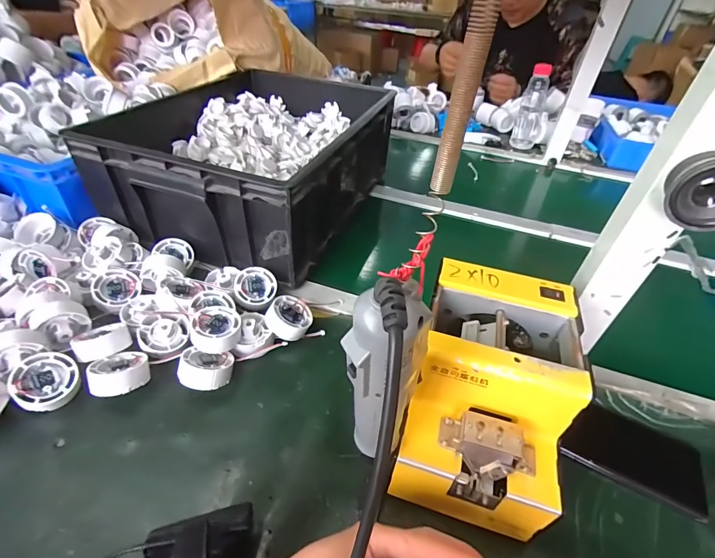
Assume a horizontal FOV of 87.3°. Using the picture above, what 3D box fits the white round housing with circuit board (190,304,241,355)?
[{"bbox_3d":[-0.163,0.057,0.435,0.052,0.024,0.056,10,41,-9],"label":"white round housing with circuit board"}]

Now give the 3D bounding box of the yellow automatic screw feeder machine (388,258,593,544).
[{"bbox_3d":[0.113,0.104,0.342,0.118,0.150,0.172,14,42,10],"label":"yellow automatic screw feeder machine"}]

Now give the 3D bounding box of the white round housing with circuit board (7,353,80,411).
[{"bbox_3d":[-0.319,0.106,0.385,0.057,0.026,0.052,15,60,-27],"label":"white round housing with circuit board"}]

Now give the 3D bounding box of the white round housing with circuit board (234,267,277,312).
[{"bbox_3d":[-0.139,0.016,0.512,0.058,0.030,0.058,6,69,-17],"label":"white round housing with circuit board"}]

